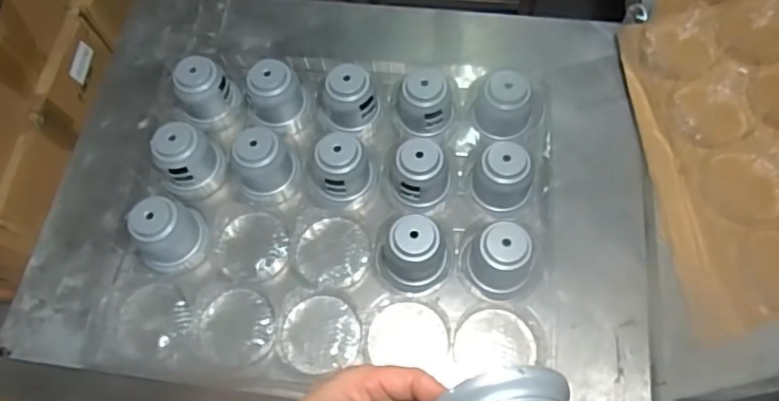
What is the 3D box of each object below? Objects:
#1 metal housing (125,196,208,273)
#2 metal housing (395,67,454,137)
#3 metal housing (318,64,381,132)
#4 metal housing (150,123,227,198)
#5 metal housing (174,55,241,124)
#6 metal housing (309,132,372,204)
[{"bbox_3d":[-0.280,0.044,0.736,0.072,0.094,0.087,24,70,13],"label":"metal housing"},{"bbox_3d":[0.051,-0.133,0.790,0.068,0.077,0.069,-1,67,3],"label":"metal housing"},{"bbox_3d":[-0.055,-0.142,0.794,0.072,0.074,0.073,-35,69,-11],"label":"metal housing"},{"bbox_3d":[-0.271,-0.054,0.778,0.086,0.092,0.073,-41,70,-13],"label":"metal housing"},{"bbox_3d":[-0.261,-0.155,0.828,0.068,0.096,0.078,39,74,17],"label":"metal housing"},{"bbox_3d":[-0.064,-0.039,0.759,0.082,0.083,0.069,-17,67,-4],"label":"metal housing"}]

